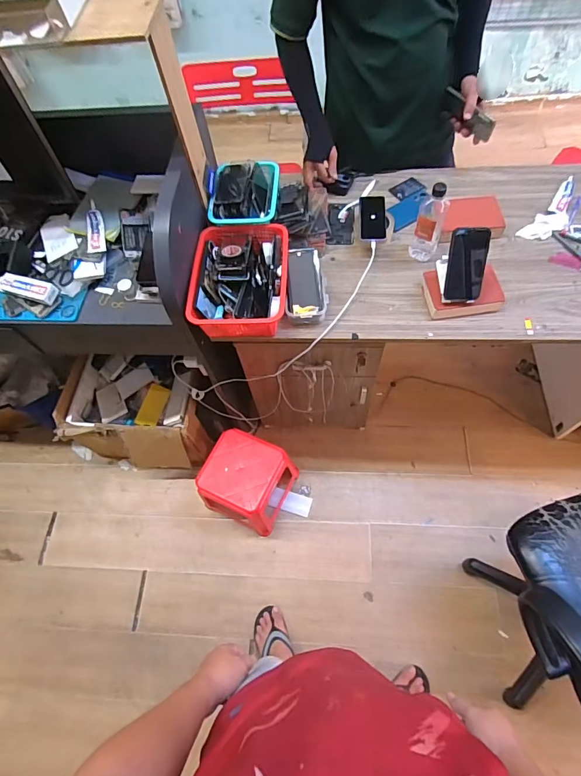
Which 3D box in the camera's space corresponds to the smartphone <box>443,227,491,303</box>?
[{"bbox_3d":[0.375,-0.262,0.875,0.078,0.150,0.013,11,32,25],"label":"smartphone"}]

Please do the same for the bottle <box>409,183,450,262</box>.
[{"bbox_3d":[0.328,-0.387,0.958,0.067,0.172,0.059,17,66,13],"label":"bottle"}]

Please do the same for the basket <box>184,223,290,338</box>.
[{"bbox_3d":[-0.115,-0.266,0.977,0.216,0.091,0.280,0,63,5],"label":"basket"}]

